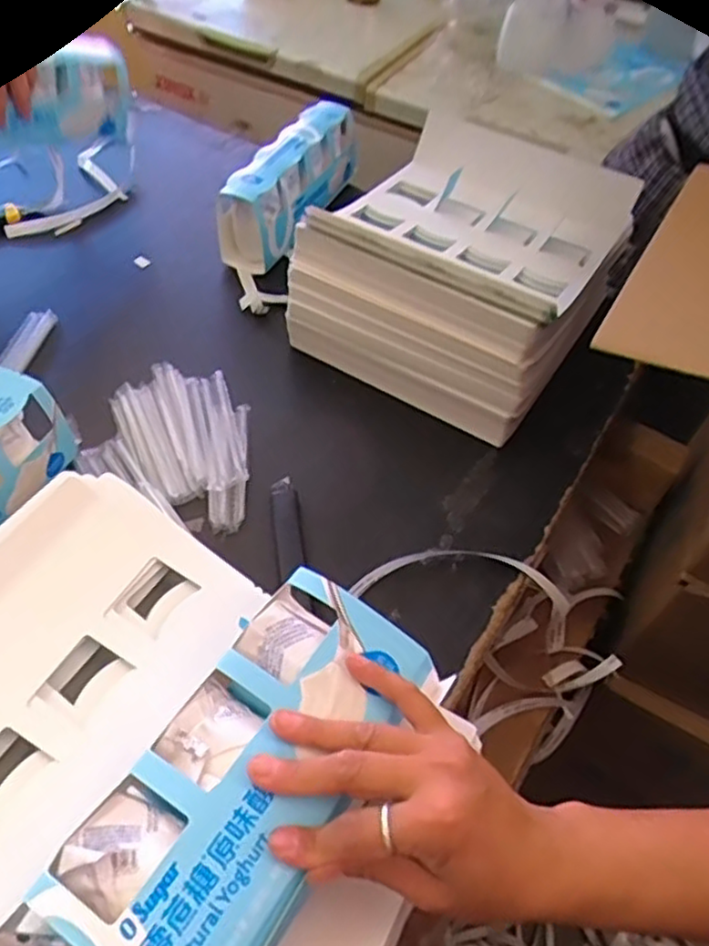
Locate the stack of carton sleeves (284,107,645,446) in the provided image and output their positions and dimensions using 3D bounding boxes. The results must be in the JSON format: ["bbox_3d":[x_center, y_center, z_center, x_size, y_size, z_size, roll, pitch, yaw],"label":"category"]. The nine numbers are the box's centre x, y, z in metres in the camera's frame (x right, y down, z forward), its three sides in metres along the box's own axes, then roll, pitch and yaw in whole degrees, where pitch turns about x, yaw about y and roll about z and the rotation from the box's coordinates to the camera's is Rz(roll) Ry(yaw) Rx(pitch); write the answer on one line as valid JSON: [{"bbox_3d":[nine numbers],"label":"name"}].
[{"bbox_3d":[0.121,-0.230,0.777,0.285,0.179,0.307,28,55,16],"label":"stack of carton sleeves"}]

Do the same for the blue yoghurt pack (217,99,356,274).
[{"bbox_3d":[-0.081,-0.371,0.902,0.079,0.120,0.261,25,54,14],"label":"blue yoghurt pack"}]

